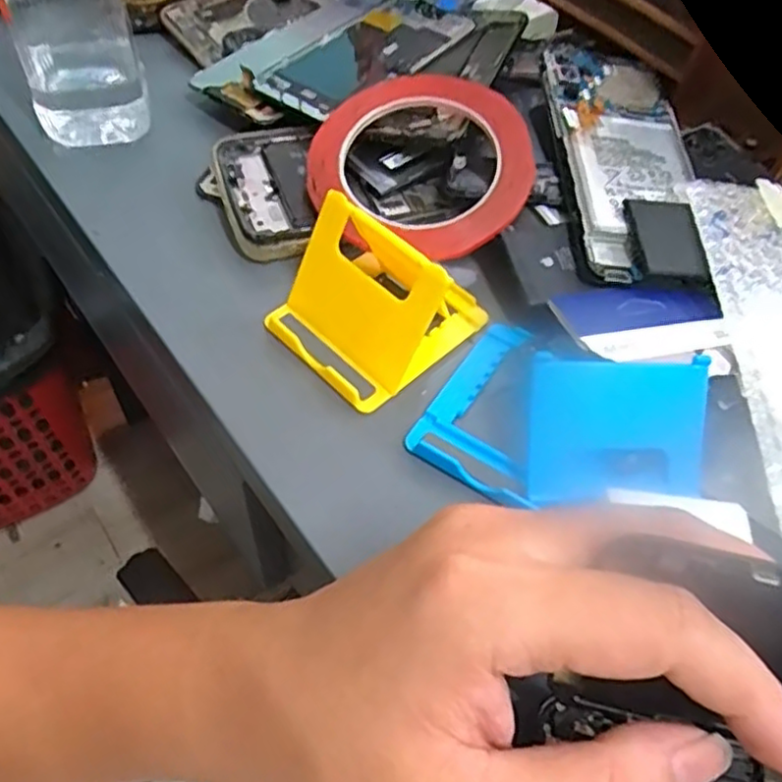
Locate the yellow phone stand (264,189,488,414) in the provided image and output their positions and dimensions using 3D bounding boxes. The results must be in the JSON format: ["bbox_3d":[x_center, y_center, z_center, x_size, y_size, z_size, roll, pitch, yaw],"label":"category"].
[{"bbox_3d":[-0.006,-0.047,0.300,0.084,0.055,0.072,-37,64,-27],"label":"yellow phone stand"}]

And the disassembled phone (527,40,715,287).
[{"bbox_3d":[0.118,-0.121,0.342,0.072,0.017,0.154,1,54,-4],"label":"disassembled phone"}]

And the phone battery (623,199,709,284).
[{"bbox_3d":[0.127,-0.071,0.318,0.032,0.010,0.044,3,54,-3],"label":"phone battery"}]

